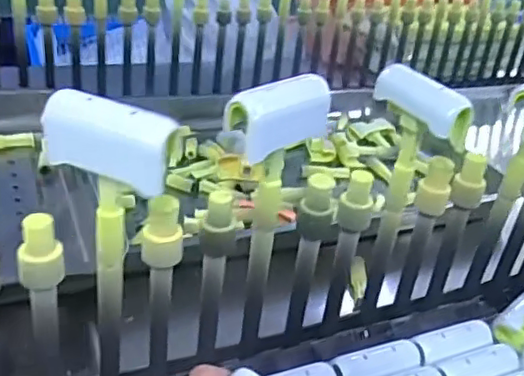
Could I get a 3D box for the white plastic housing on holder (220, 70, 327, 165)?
[{"bbox_3d":[0.011,-0.049,0.392,0.025,0.040,0.074,30,36,34],"label":"white plastic housing on holder"}]

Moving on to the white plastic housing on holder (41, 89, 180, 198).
[{"bbox_3d":[-0.085,-0.027,0.337,0.073,0.039,0.024,17,31,17],"label":"white plastic housing on holder"}]

